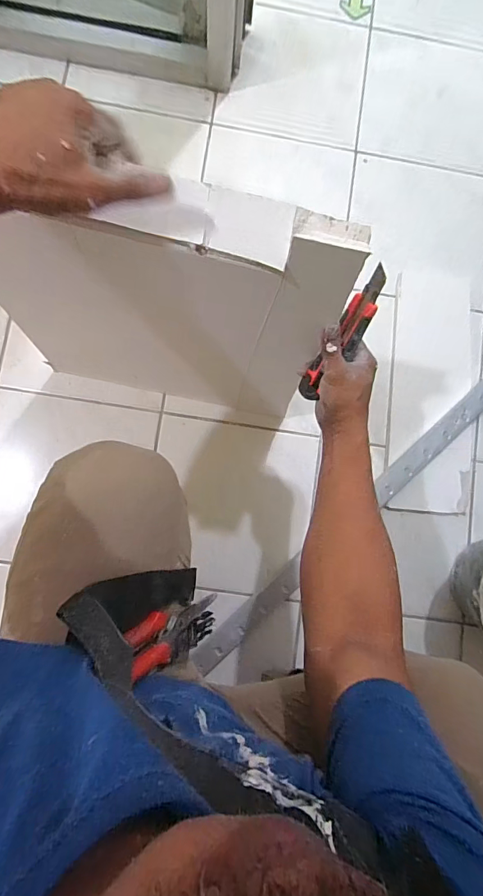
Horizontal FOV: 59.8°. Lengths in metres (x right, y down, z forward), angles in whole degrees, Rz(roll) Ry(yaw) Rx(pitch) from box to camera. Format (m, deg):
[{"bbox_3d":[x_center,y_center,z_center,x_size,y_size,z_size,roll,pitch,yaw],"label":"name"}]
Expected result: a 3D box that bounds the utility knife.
[{"bbox_3d":[0.113,-0.118,0.471,0.031,0.171,0.018,30,45,0],"label":"utility knife"}]

